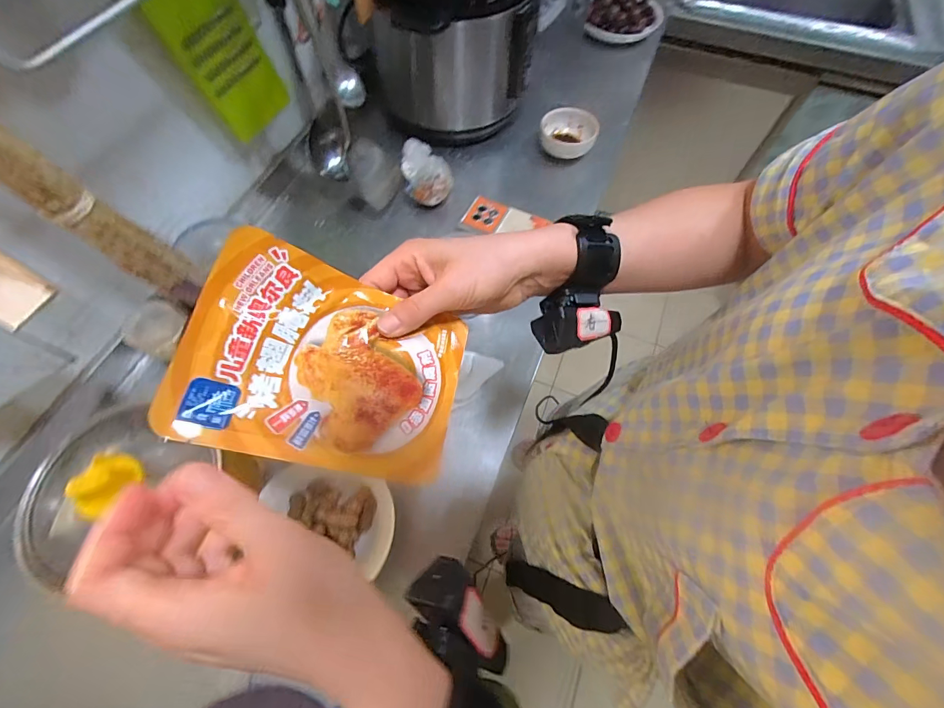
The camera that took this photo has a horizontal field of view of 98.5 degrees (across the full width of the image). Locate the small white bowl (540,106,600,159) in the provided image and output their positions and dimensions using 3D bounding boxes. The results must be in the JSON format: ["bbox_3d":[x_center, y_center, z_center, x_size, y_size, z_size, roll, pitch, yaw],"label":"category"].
[{"bbox_3d":[0.172,-0.388,0.730,0.094,0.053,0.086,0,64,0],"label":"small white bowl"}]

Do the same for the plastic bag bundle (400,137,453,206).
[{"bbox_3d":[-0.070,-0.284,0.640,0.076,0.082,0.069,-16,65,-7],"label":"plastic bag bundle"}]

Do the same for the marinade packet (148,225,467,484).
[{"bbox_3d":[-0.076,0.008,0.232,0.148,0.017,0.108,20,73,-25],"label":"marinade packet"}]

